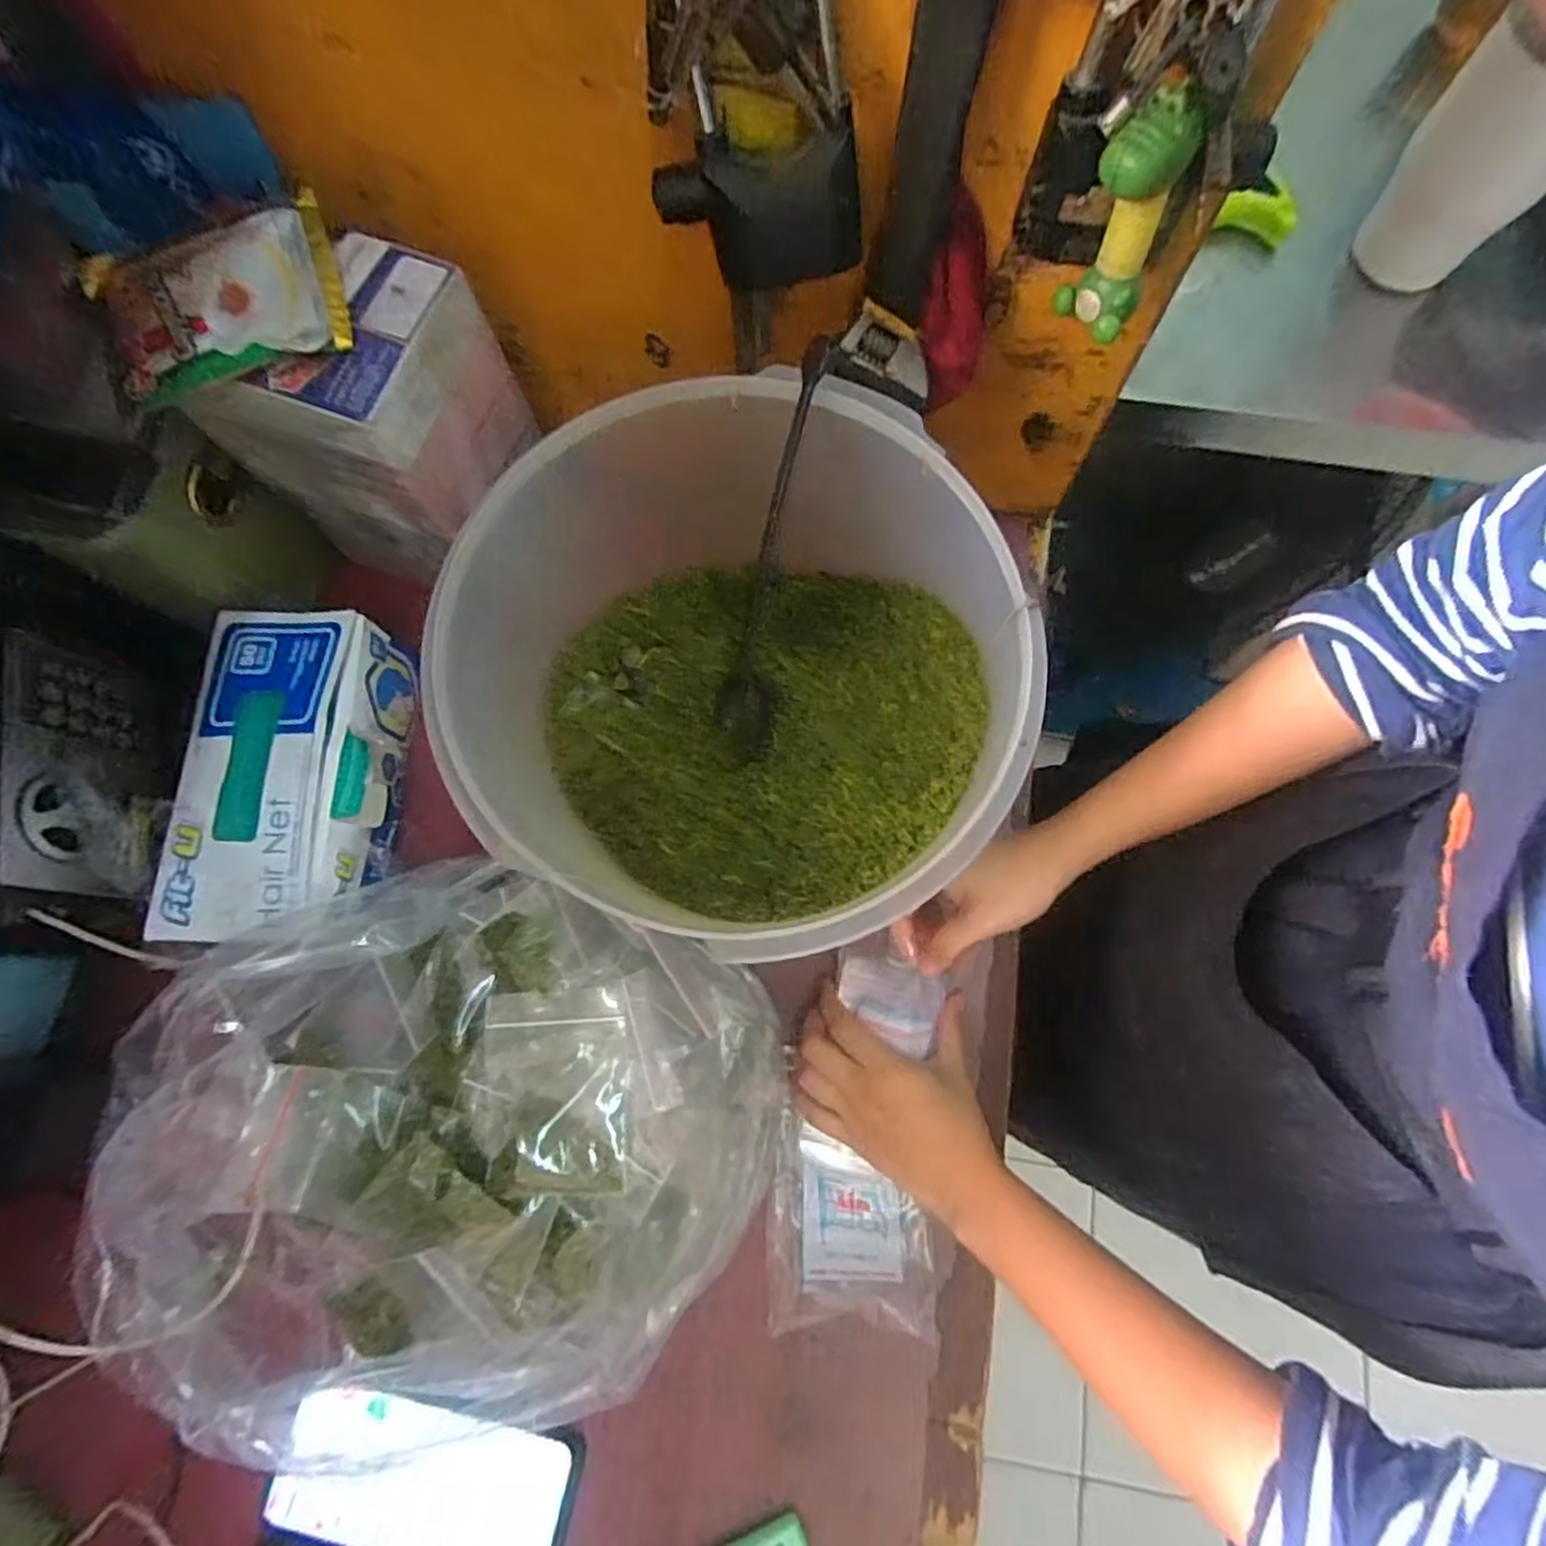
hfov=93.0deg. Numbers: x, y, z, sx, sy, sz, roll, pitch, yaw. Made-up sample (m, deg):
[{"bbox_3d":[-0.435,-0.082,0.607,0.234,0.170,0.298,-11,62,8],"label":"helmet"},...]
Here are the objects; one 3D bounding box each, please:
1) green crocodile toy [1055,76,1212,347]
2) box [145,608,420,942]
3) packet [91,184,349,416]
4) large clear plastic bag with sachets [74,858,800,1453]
[{"bbox_3d":[0.149,-0.231,0.310,0.035,0.082,0.028,26,77,8],"label":"green crocodile toy"},{"bbox_3d":[-0.308,0.000,0.475,0.115,0.059,0.206,1,75,2],"label":"box"},{"bbox_3d":[-0.276,-0.235,0.366,0.117,0.017,0.085,-19,75,-3],"label":"packet"},{"bbox_3d":[-0.165,0.189,0.400,0.311,0.145,0.263,23,77,8],"label":"large clear plastic bag with sachets"}]

